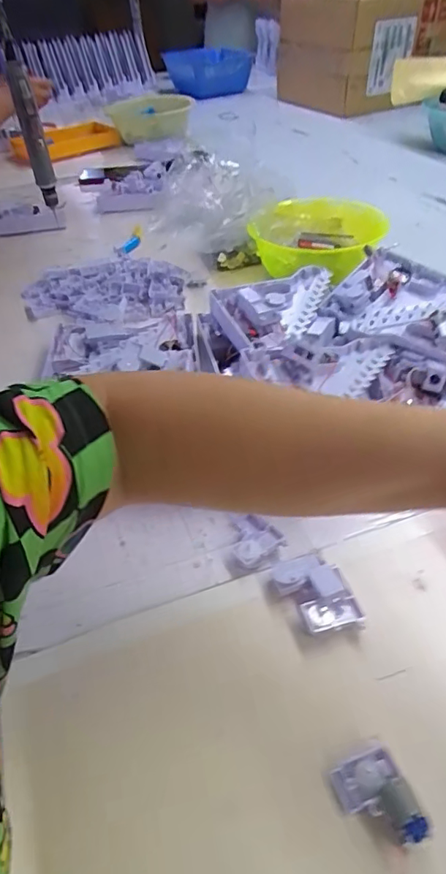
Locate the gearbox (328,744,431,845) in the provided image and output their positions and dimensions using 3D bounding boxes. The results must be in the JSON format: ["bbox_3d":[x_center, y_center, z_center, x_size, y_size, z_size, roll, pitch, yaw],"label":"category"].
[{"bbox_3d":[0.084,0.199,0.286,0.035,0.020,0.046,-16,42,-12],"label":"gearbox"}]

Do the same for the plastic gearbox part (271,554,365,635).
[{"bbox_3d":[0.069,0.113,0.383,0.047,0.019,0.067,-22,44,-18],"label":"plastic gearbox part"}]

